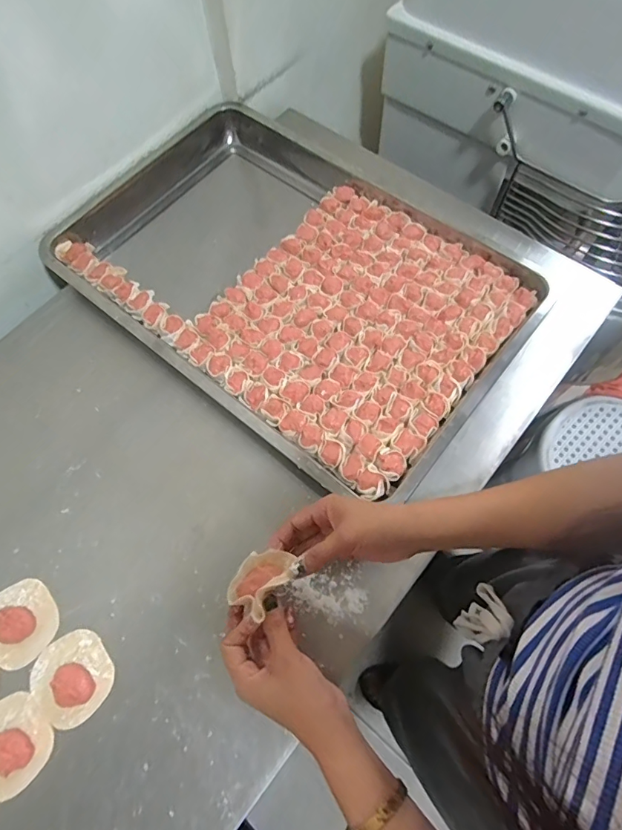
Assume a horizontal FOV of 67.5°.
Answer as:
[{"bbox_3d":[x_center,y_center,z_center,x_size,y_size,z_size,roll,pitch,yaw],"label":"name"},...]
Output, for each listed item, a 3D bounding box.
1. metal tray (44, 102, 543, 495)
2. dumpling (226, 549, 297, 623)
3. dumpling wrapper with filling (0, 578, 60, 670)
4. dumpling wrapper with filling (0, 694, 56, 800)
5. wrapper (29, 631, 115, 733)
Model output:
[{"bbox_3d":[-0.041,-0.188,0.632,0.612,0.054,0.390,37,73,16],"label":"metal tray"},{"bbox_3d":[-0.045,0.146,0.416,0.044,0.026,0.061,32,70,14],"label":"dumpling"},{"bbox_3d":[-0.309,0.215,0.483,0.075,0.022,0.080,0,66,1],"label":"dumpling wrapper with filling"},{"bbox_3d":[-0.292,0.315,0.439,0.072,0.022,0.078,-42,72,-16],"label":"dumpling wrapper with filling"},{"bbox_3d":[-0.241,0.261,0.460,0.077,0.020,0.078,-40,72,-15],"label":"wrapper"}]

